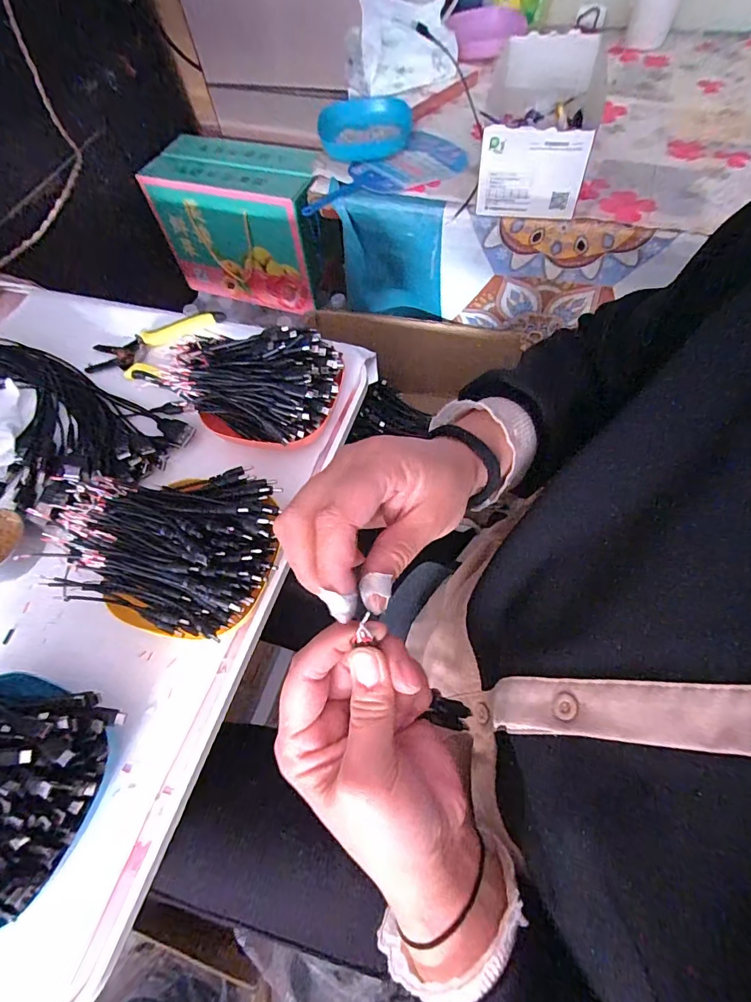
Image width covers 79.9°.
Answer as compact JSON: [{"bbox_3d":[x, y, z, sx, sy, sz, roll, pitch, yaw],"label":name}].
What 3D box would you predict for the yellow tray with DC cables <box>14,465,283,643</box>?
[{"bbox_3d":[-0.185,0.033,0.381,0.209,0.071,0.145,7,63,7],"label":"yellow tray with DC cables"}]

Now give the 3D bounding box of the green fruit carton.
[{"bbox_3d":[-0.253,-0.555,0.910,0.324,0.232,0.152,17,64,12],"label":"green fruit carton"}]

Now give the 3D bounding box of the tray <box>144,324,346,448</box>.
[{"bbox_3d":[-0.127,-0.117,0.448,0.177,0.068,0.120,9,63,7],"label":"tray"}]

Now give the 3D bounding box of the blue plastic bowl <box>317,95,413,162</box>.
[{"bbox_3d":[-0.016,-0.543,0.659,0.126,0.037,0.135,-1,62,2],"label":"blue plastic bowl"}]

